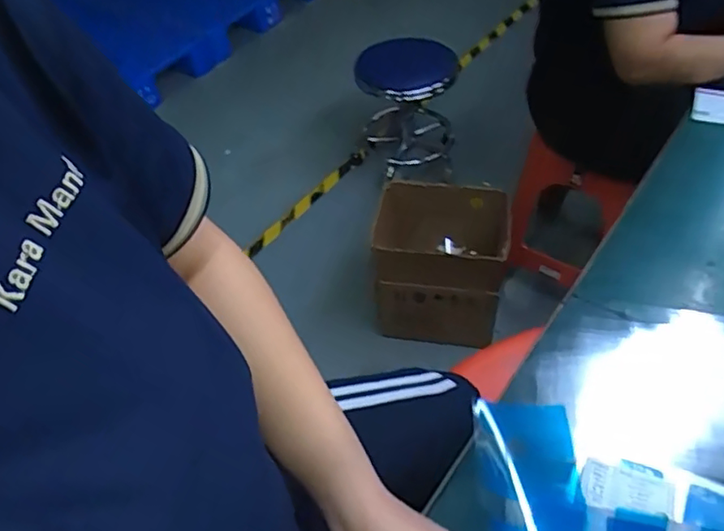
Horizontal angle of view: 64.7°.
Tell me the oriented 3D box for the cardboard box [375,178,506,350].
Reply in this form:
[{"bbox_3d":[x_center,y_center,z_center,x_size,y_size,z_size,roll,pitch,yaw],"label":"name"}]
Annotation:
[{"bbox_3d":[0.219,0.003,1.478,0.291,0.309,0.269,12,52,16],"label":"cardboard box"}]

